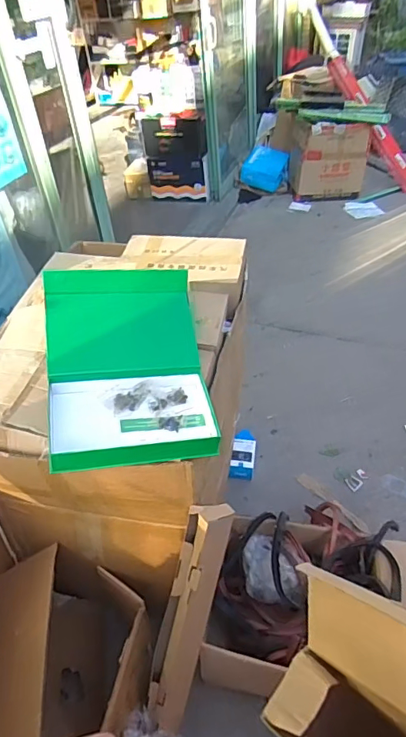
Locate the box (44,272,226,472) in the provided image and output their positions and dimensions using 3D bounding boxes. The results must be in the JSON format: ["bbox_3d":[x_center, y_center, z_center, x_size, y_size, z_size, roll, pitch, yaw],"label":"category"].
[{"bbox_3d":[-0.144,-0.013,0.905,0.287,0.198,0.365,-10,40,-5],"label":"box"}]

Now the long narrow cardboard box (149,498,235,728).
[{"bbox_3d":[-0.037,0.524,1.004,0.085,0.541,0.066,19,17,27],"label":"long narrow cardboard box"}]

